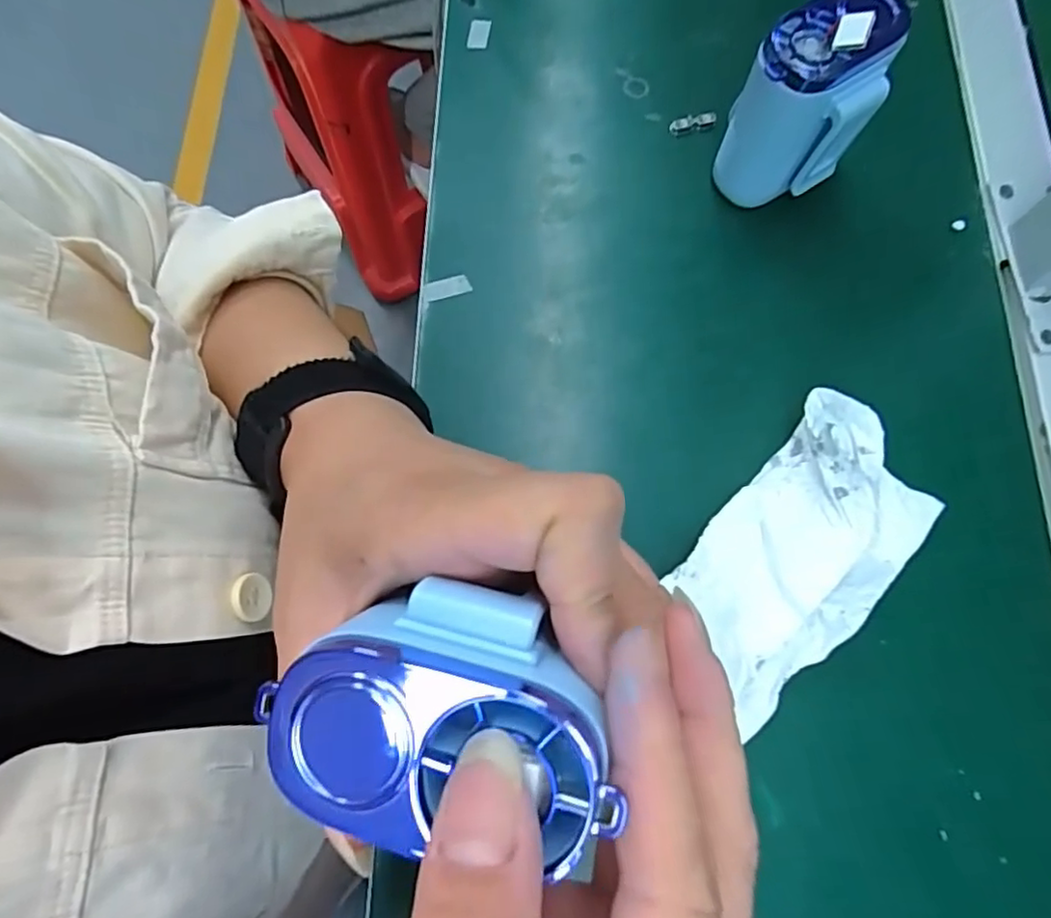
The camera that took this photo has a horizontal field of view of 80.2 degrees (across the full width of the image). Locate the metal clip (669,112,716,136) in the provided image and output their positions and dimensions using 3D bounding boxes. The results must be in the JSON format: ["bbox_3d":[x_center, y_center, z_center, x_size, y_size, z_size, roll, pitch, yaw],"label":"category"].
[{"bbox_3d":[0.092,-0.184,0.344,0.026,0.004,0.009,-17,75,-4],"label":"metal clip"}]

